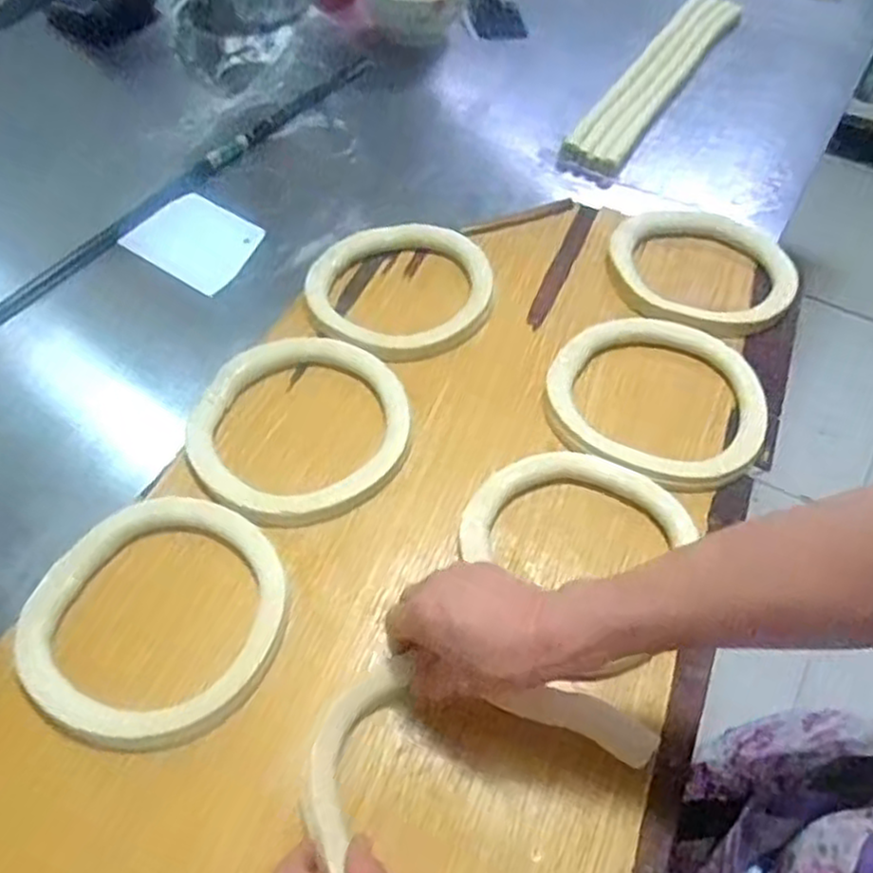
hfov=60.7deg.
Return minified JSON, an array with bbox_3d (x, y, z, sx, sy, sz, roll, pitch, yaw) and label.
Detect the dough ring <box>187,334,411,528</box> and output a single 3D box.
[{"bbox_3d":[-0.116,-0.011,0.632,0.186,0.021,0.182,-1,54,1],"label":"dough ring"}]

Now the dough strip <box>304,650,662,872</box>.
[{"bbox_3d":[0.023,0.220,0.457,0.198,0.036,0.163,16,56,12],"label":"dough strip"}]

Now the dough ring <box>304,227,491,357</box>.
[{"bbox_3d":[-0.036,-0.140,0.711,0.174,0.031,0.152,4,55,4],"label":"dough ring"}]

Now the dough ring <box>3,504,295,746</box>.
[{"bbox_3d":[-0.199,0.124,0.528,0.162,0.022,0.173,1,54,-1],"label":"dough ring"}]

